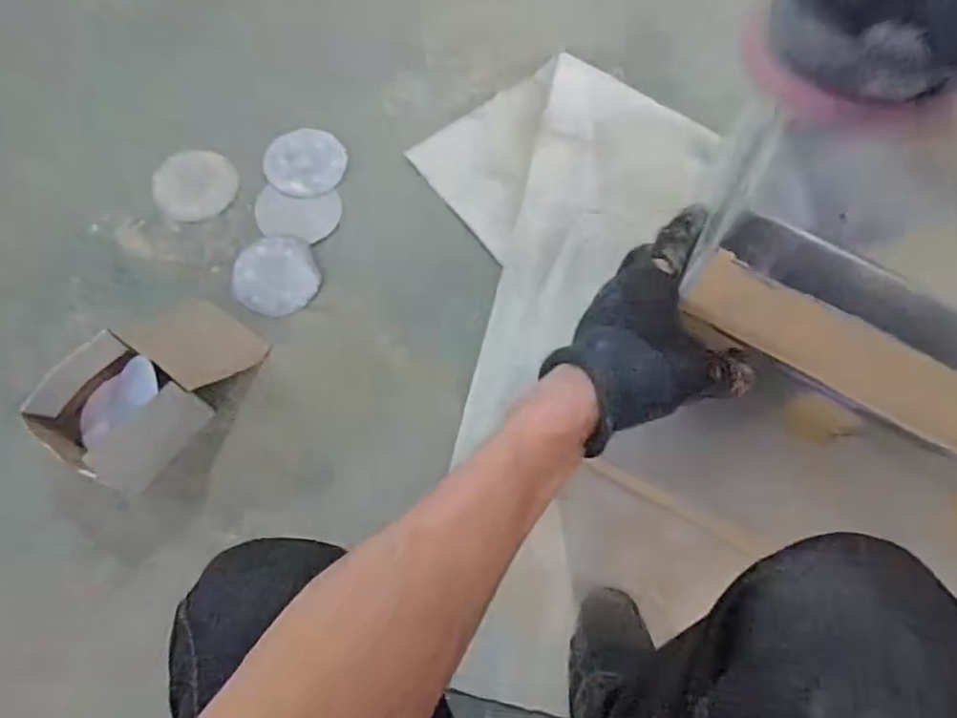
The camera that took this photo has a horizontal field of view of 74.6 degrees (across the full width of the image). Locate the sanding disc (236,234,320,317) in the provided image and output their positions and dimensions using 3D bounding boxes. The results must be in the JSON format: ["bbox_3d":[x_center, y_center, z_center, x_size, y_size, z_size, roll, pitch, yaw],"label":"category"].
[{"bbox_3d":[-0.272,-0.113,0.840,0.107,0.017,0.110,2,75,-8],"label":"sanding disc"}]

